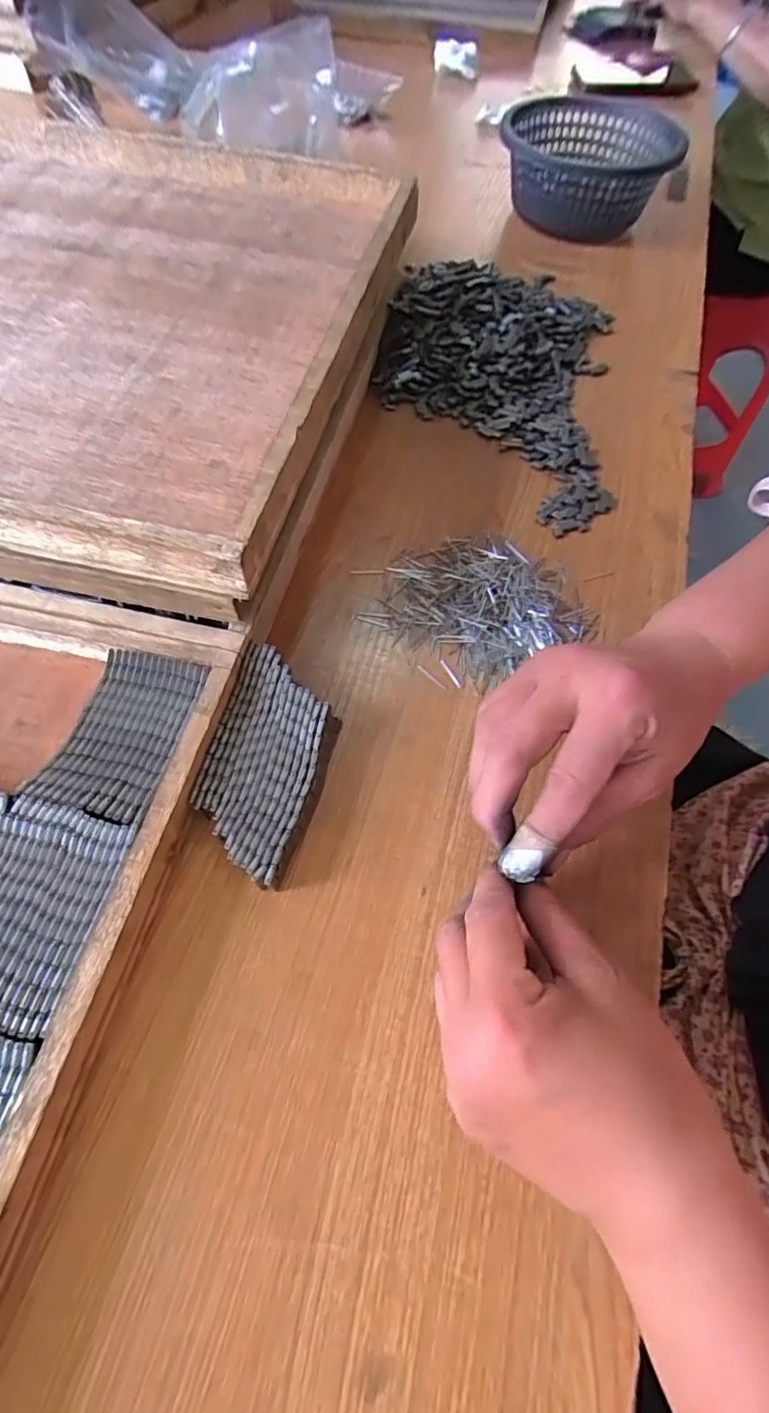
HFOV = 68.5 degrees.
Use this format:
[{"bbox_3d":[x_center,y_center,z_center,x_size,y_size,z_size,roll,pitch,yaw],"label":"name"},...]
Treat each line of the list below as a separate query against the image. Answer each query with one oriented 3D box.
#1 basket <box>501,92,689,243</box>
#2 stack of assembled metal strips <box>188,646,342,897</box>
[{"bbox_3d":[0.197,-0.540,0.561,0.158,0.062,0.174,9,62,2],"label":"basket"},{"bbox_3d":[-0.058,0.027,0.279,0.058,0.022,0.108,15,62,5],"label":"stack of assembled metal strips"}]

